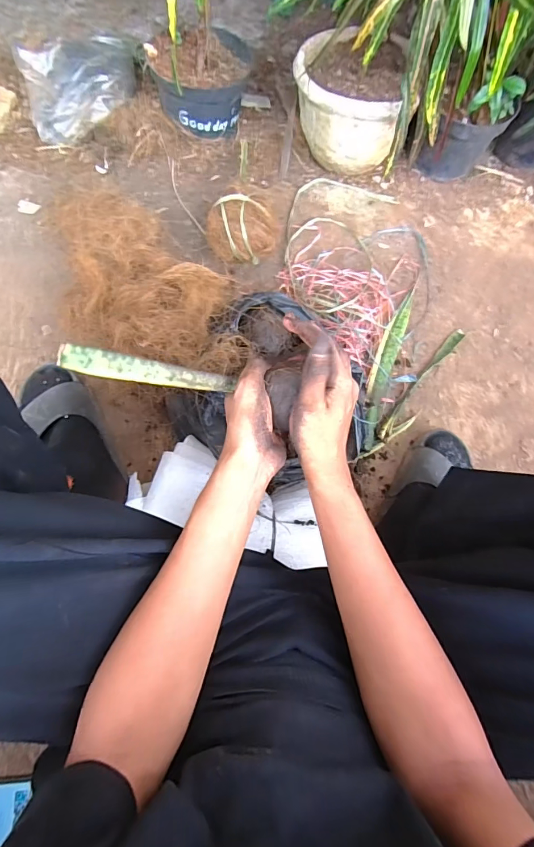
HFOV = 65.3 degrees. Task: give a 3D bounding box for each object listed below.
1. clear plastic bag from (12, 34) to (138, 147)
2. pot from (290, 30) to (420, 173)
[{"bbox_3d":[-0.340,-0.630,0.785,0.223,0.080,0.153,-21,77,-11],"label":"clear plastic bag"},{"bbox_3d":[0.159,-0.567,0.753,0.210,0.157,0.195,1,72,-4],"label":"pot"}]

